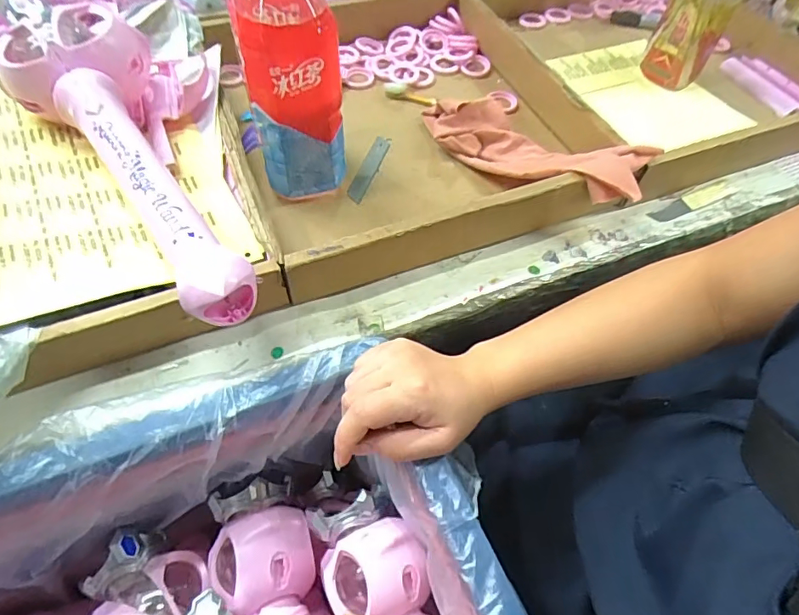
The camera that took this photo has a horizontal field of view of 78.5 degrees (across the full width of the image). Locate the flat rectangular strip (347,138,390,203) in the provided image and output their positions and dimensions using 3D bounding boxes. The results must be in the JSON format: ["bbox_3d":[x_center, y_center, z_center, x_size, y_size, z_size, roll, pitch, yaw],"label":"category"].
[{"bbox_3d":[-0.032,-0.146,0.511,0.018,0.005,0.101,17,57,6],"label":"flat rectangular strip"}]

